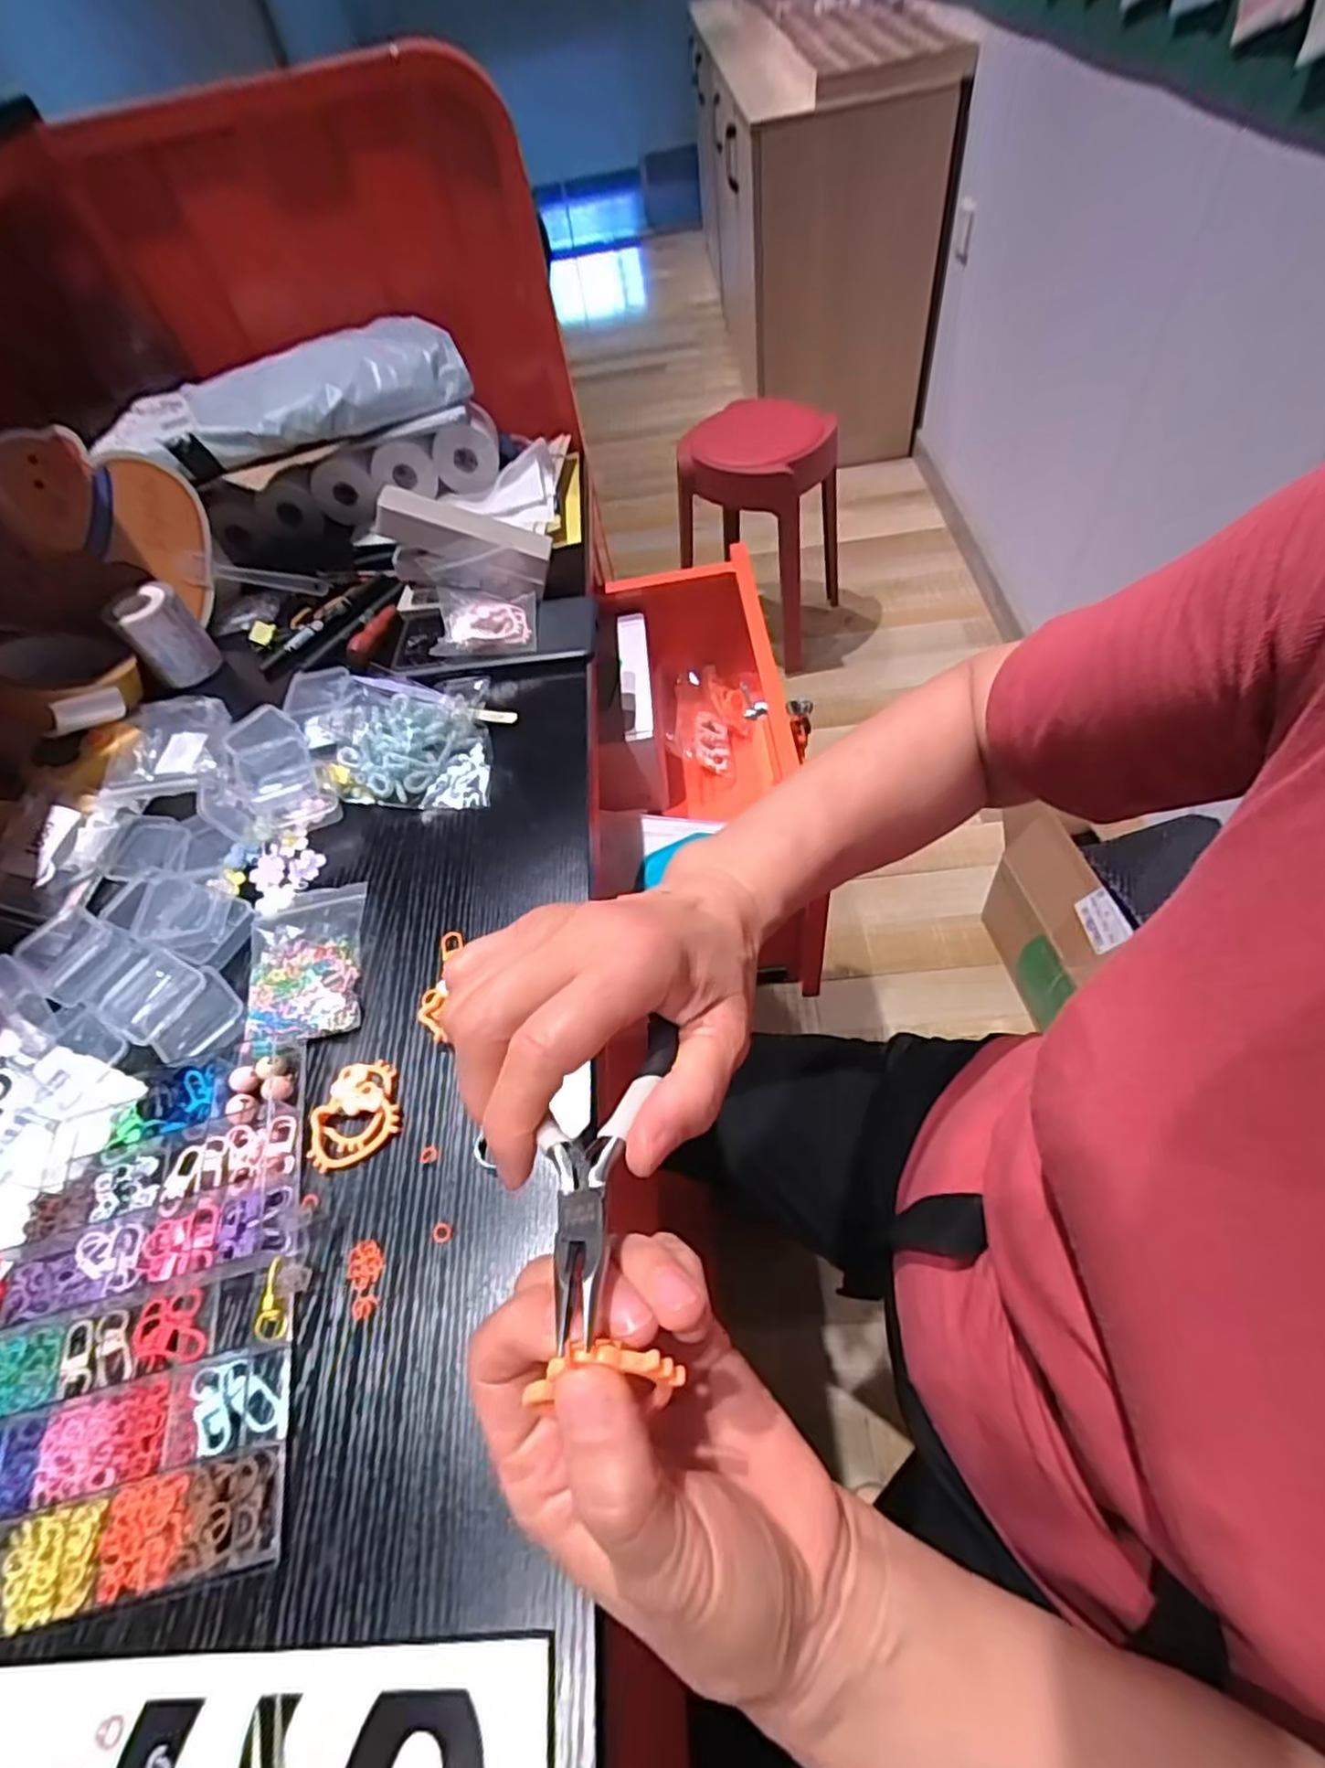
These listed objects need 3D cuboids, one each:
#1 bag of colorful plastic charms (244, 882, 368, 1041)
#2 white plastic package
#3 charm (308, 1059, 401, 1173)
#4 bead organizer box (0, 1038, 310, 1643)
[{"bbox_3d":[-0.207,0.043,0.409,0.066,0.010,0.101,-11,55,-2],"label":"bag of colorful plastic charms"},{"bbox_3d":[-0.311,-0.408,0.599,0.284,0.046,0.119,-25,56,-9],"label":"white plastic package"},{"bbox_3d":[-0.152,0.112,0.352,0.041,0.008,0.051,-8,55,-1],"label":"charm"},{"bbox_3d":[-0.241,0.180,0.307,0.156,0.028,0.205,-14,55,-5],"label":"bead organizer box"}]

